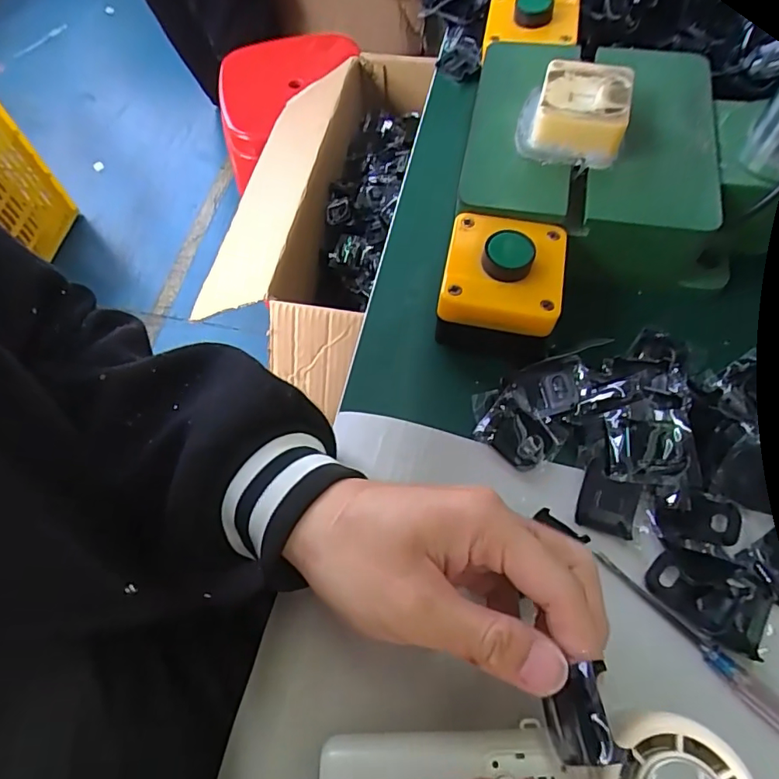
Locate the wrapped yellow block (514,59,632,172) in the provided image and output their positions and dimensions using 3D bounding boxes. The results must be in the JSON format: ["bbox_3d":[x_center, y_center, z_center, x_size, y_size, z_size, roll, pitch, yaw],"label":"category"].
[{"bbox_3d":[0.114,-0.172,0.326,0.061,0.029,0.059,11,65,9],"label":"wrapped yellow block"}]

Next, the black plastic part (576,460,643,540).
[{"bbox_3d":[0.118,0.060,0.284,0.028,0.004,0.035,14,82,17],"label":"black plastic part"}]

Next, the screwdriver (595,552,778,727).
[{"bbox_3d":[0.150,0.123,0.255,0.113,0.009,0.011,40,72,20],"label":"screwdriver"}]

